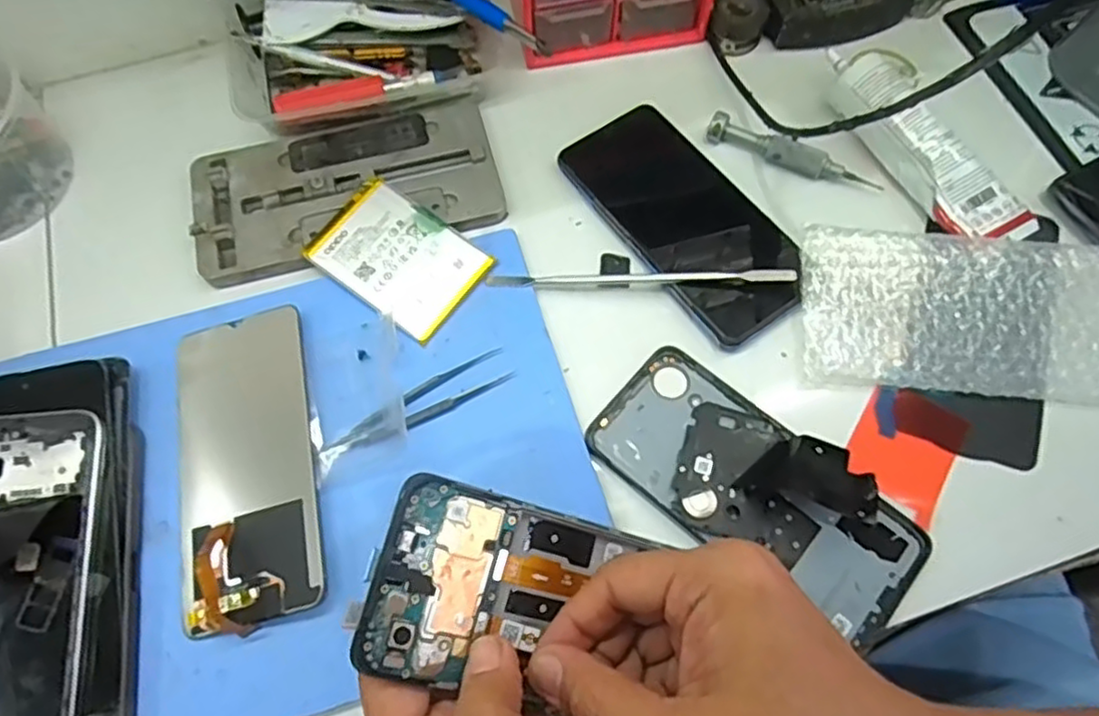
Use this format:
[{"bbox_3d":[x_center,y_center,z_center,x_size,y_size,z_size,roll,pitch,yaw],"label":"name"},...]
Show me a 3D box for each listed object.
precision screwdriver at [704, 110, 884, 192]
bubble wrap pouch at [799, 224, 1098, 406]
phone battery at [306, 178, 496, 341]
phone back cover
[{"bbox_3d":[0.148,-0.125,0.416,0.107,0.013,0.014,21,69,10],"label":"precision screwdriver"},{"bbox_3d":[0.224,-0.024,0.370,0.173,0.022,0.085,5,68,3],"label":"bubble wrap pouch"},{"bbox_3d":[-0.086,-0.058,0.389,0.090,0.009,0.064,34,72,14],"label":"phone battery"},{"bbox_3d":[0.103,0.063,0.344,0.162,0.007,0.076,35,72,14],"label":"phone back cover"}]

